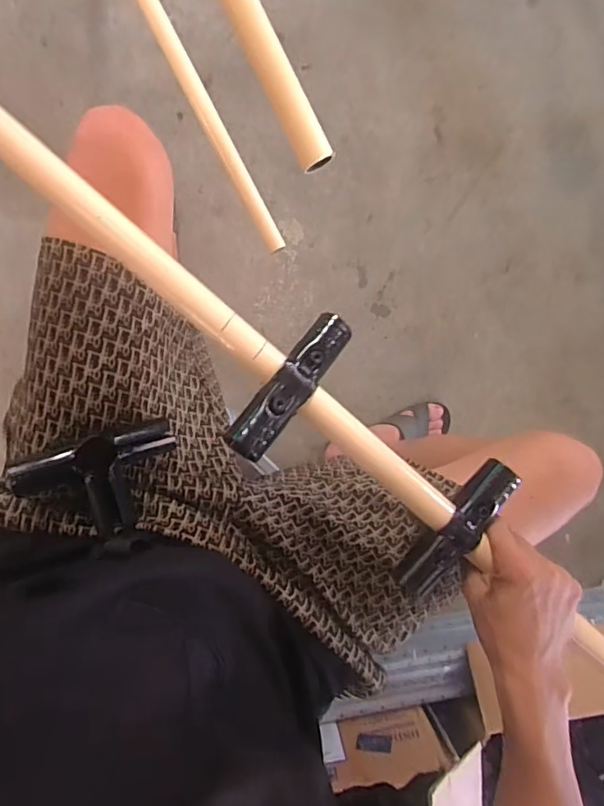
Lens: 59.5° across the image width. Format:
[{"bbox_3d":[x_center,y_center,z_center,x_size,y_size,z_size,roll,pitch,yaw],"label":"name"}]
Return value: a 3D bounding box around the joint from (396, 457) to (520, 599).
[{"bbox_3d":[0.128,0.103,0.434,0.033,0.028,0.126,37,93,-10],"label":"joint"}]

